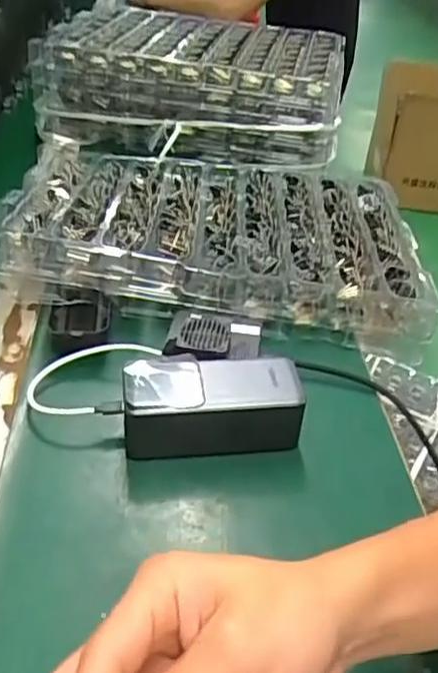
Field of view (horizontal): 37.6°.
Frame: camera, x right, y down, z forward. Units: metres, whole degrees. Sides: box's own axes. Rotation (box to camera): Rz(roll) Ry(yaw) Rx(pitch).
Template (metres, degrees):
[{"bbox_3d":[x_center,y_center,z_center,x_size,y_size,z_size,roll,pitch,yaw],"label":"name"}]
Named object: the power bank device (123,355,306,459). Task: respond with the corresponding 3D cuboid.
[{"bbox_3d":[-0.007,0.052,0.486,0.129,0.060,0.057,-1,38,-8],"label":"power bank device"}]

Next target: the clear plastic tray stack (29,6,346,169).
[{"bbox_3d":[-0.030,-0.378,0.966,0.416,0.147,0.268,10,38,7],"label":"clear plastic tray stack"}]

